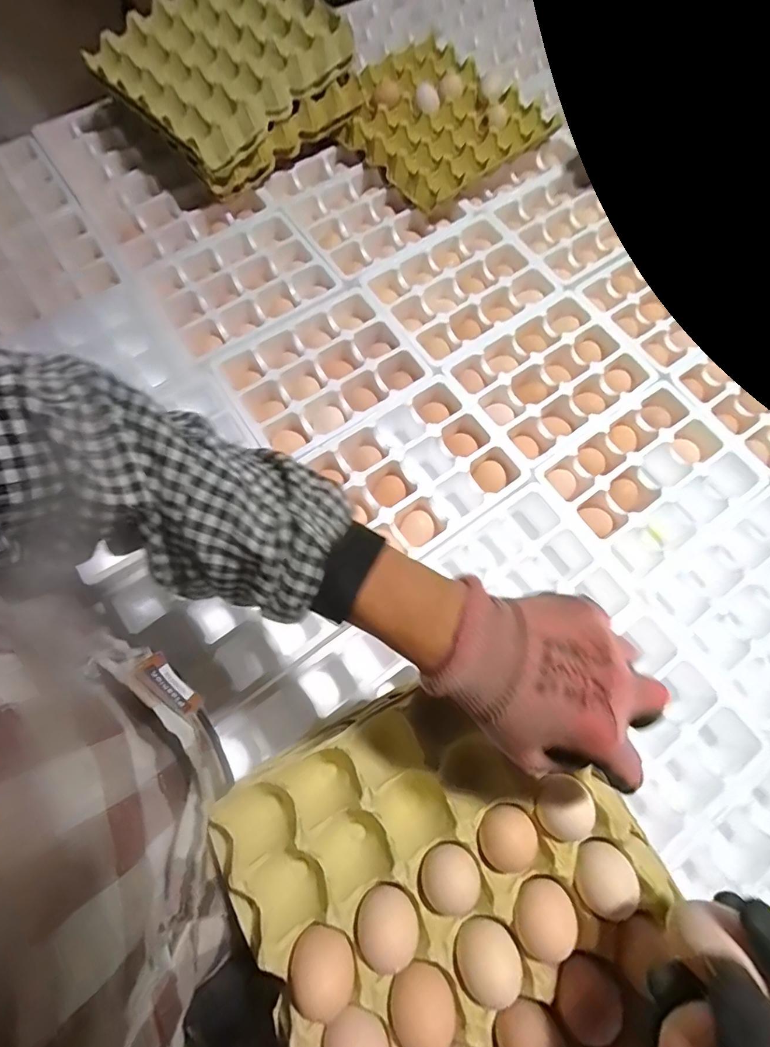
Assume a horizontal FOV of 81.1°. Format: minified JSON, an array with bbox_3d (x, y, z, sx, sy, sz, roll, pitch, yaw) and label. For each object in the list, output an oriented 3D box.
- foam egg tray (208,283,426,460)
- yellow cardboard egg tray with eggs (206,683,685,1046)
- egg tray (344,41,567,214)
[{"bbox_3d":[-0.084,-0.197,0.613,0.238,0.049,0.185,-33,74,-12],"label":"foam egg tray"},{"bbox_3d":[0.050,0.266,0.317,0.271,0.051,0.277,-27,75,-10],"label":"yellow cardboard egg tray with eggs"},{"bbox_3d":[0.079,-0.640,0.721,0.273,0.057,0.285,-41,78,-13],"label":"egg tray"}]

